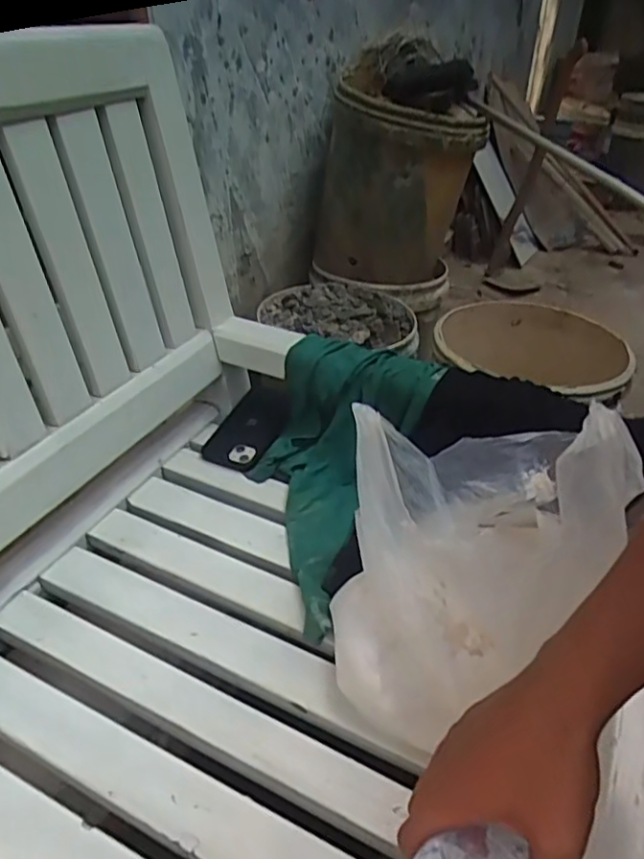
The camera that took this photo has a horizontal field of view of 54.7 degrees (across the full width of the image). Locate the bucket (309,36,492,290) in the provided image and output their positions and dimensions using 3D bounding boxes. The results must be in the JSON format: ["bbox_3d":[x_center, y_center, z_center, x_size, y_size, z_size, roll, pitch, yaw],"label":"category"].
[{"bbox_3d":[0.155,-0.514,1.266,0.277,0.432,0.304,3,35,5],"label":"bucket"}]

